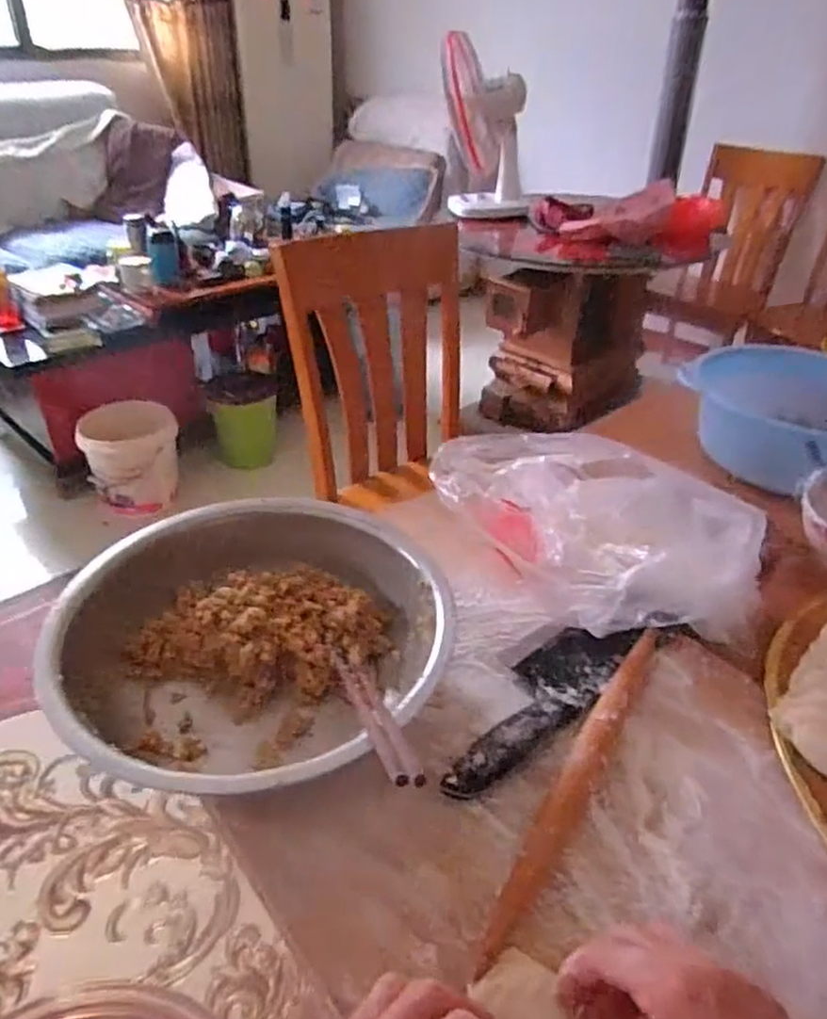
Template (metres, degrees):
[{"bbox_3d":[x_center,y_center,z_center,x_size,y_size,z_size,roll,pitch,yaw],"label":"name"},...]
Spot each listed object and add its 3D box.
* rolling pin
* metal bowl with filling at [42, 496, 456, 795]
[{"bbox_3d":[0.117,0.181,0.475,0.025,0.023,0.293,22,40,25],"label":"rolling pin"},{"bbox_3d":[-0.124,0.108,0.522,0.257,0.084,0.280,2,35,-1],"label":"metal bowl with filling"}]

